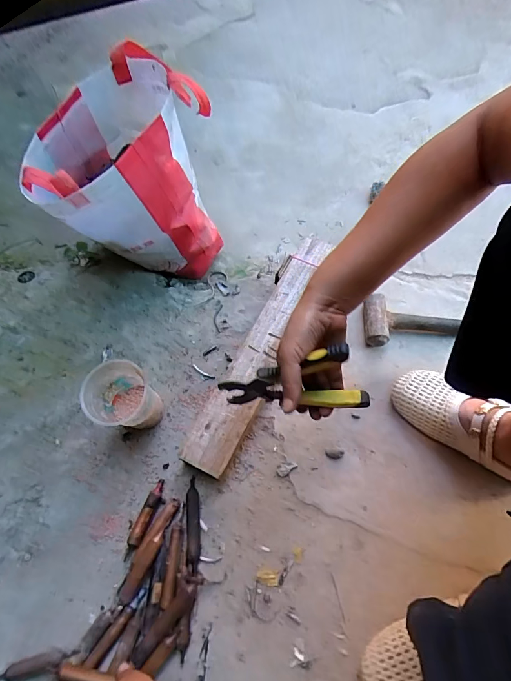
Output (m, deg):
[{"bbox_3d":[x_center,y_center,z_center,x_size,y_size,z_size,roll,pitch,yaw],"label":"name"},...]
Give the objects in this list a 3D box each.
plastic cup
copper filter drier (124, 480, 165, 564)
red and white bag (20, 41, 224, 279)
[{"bbox_3d":[-0.192,0.092,0.544,0.088,0.134,0.089,-39,69,-17],"label":"plastic cup"},{"bbox_3d":[-0.161,0.258,0.528,0.020,0.021,0.109,17,63,6],"label":"copper filter drier"},{"bbox_3d":[-0.211,-0.259,0.630,0.276,0.307,0.185,-32,67,-15],"label":"red and white bag"}]

